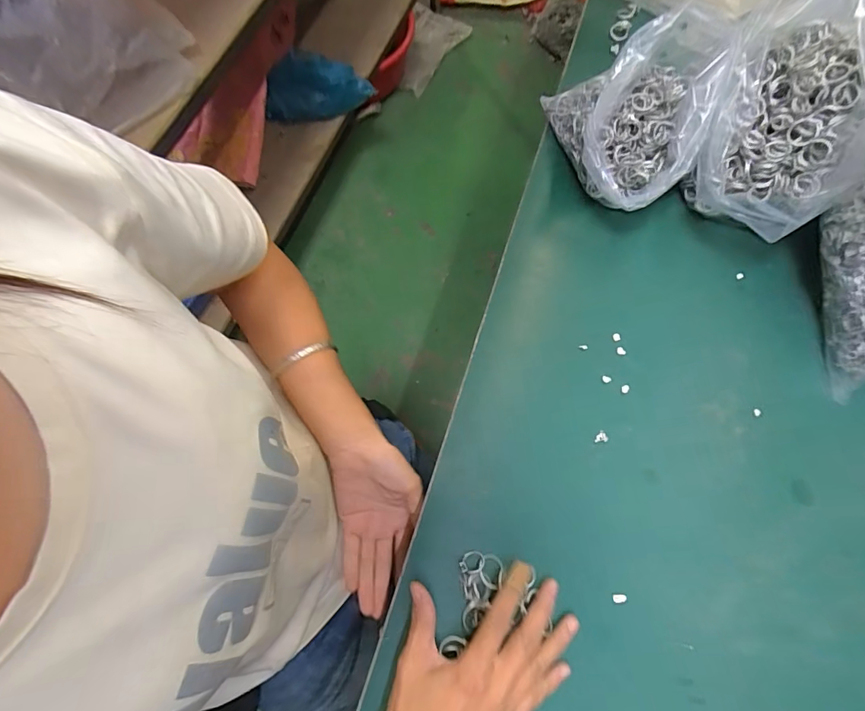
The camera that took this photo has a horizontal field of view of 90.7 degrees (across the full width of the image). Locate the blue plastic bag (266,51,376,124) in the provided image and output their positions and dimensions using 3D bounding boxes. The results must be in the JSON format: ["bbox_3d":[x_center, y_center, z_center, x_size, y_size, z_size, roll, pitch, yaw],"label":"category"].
[{"bbox_3d":[-0.300,-0.714,1.146,0.280,0.152,0.120,4,71,1],"label":"blue plastic bag"}]

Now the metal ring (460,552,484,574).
[{"bbox_3d":[0.032,0.166,0.342,0.020,0.006,0.015,-22,72,-8],"label":"metal ring"}]

